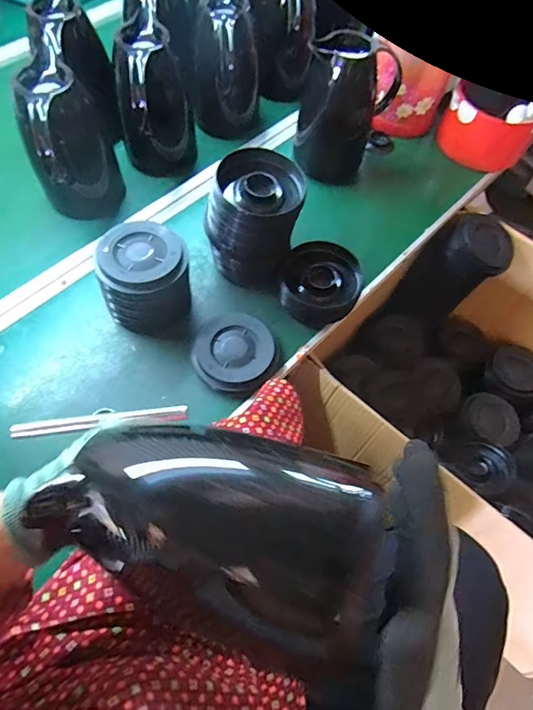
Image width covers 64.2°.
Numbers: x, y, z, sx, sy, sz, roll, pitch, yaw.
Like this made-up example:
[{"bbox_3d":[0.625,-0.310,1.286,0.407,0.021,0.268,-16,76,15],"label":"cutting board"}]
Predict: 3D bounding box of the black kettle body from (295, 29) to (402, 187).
[{"bbox_3d":[0.134,-0.425,0.730,0.137,0.209,0.127,25,65,8],"label":"black kettle body"}]

